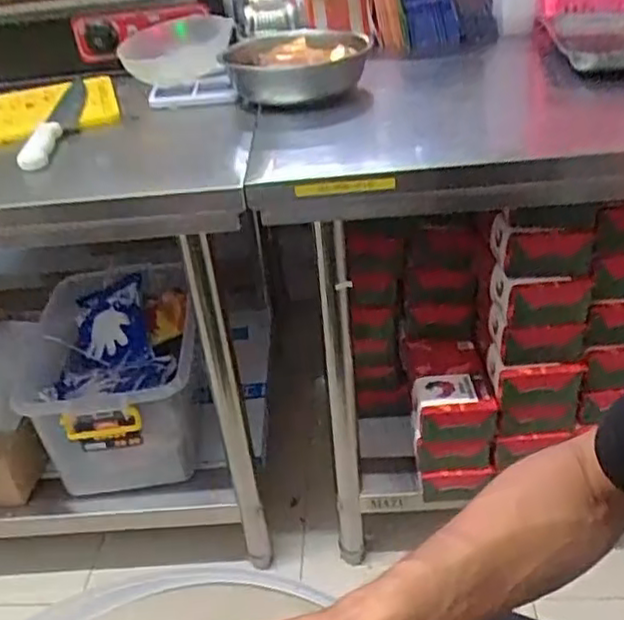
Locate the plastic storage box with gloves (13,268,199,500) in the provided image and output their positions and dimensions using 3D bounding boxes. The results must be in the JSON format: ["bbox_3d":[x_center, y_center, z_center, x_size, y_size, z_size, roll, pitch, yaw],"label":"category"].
[{"bbox_3d":[-0.372,0.113,1.270,0.312,0.212,0.457,-8,34,-3],"label":"plastic storage box with gloves"}]

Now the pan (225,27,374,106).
[{"bbox_3d":[-0.018,-0.353,0.970,0.195,0.067,0.180,-4,34,3],"label":"pan"}]

